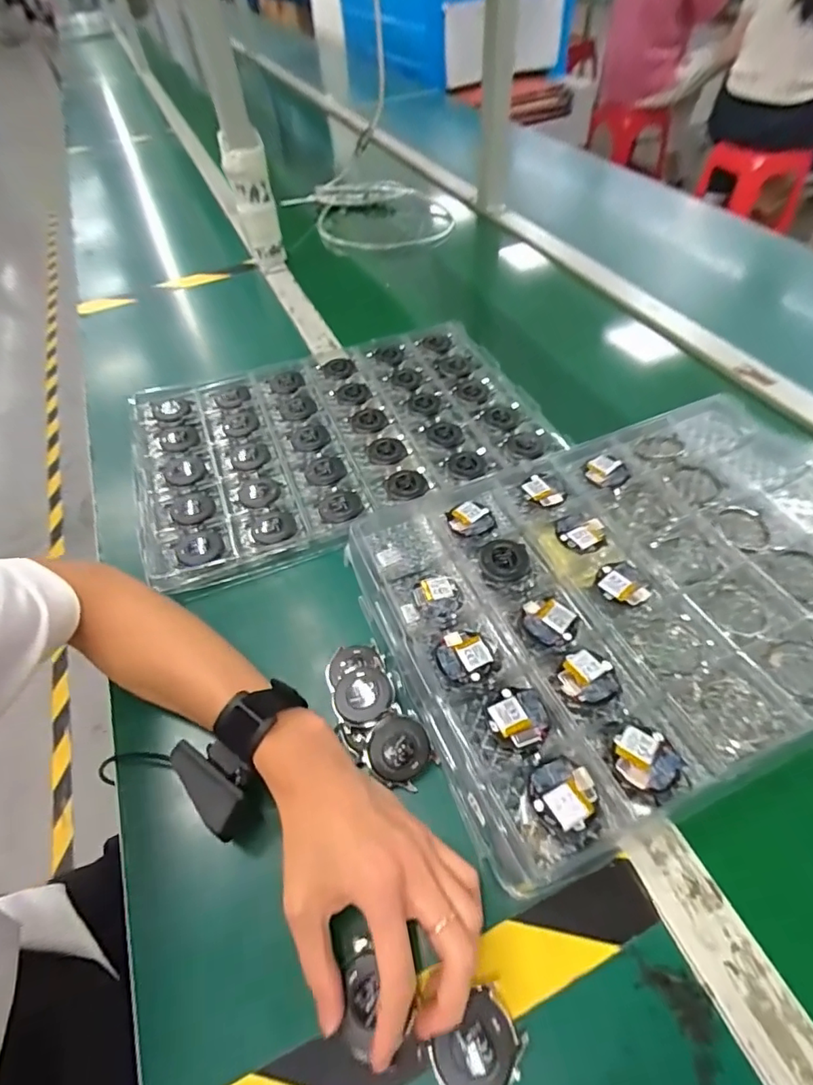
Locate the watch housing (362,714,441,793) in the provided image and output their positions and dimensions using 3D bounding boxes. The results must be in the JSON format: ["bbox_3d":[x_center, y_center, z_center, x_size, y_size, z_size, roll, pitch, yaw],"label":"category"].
[{"bbox_3d":[-0.004,0.147,0.361,0.044,0.014,0.049,-42,93,-11],"label":"watch housing"}]

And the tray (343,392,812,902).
[{"bbox_3d":[0.203,0.021,0.428,0.443,0.025,0.305,-21,53,-11],"label":"tray"}]

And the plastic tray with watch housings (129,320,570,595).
[{"bbox_3d":[-0.078,-0.132,0.589,0.440,0.026,0.307,-23,53,-13],"label":"plastic tray with watch housings"}]

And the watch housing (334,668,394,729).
[{"bbox_3d":[-0.032,0.113,0.378,0.044,0.007,0.041,11,53,14],"label":"watch housing"}]

